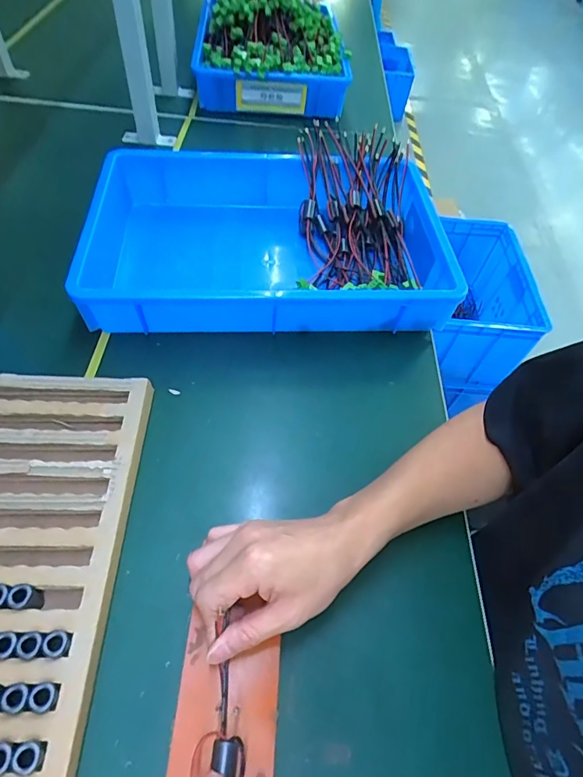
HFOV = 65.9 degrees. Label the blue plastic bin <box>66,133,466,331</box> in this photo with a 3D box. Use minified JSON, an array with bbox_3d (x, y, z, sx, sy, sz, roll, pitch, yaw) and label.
[{"bbox_3d":[-0.028,-0.184,0.587,0.426,0.106,0.266,-1,54,-5],"label":"blue plastic bin"}]

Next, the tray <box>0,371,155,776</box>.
[{"bbox_3d":[-0.231,0.141,0.368,0.178,0.035,0.356,2,54,-3],"label":"tray"}]

